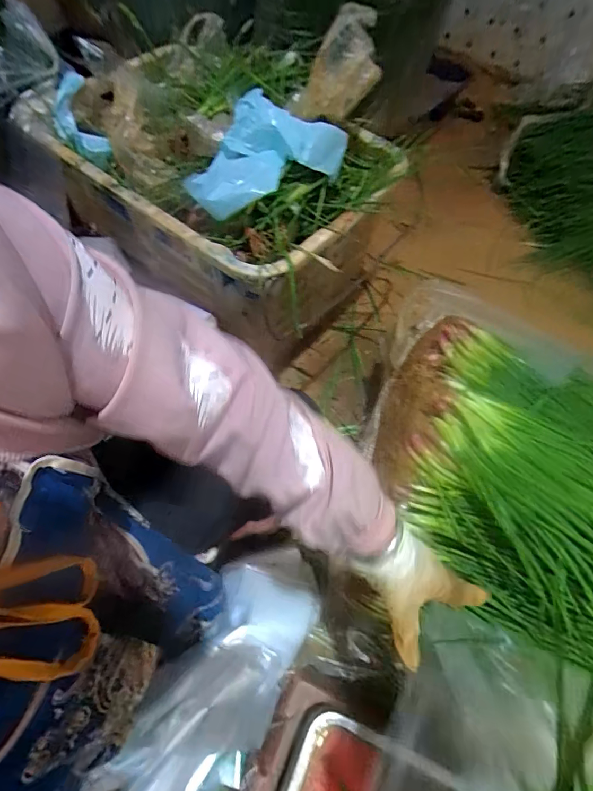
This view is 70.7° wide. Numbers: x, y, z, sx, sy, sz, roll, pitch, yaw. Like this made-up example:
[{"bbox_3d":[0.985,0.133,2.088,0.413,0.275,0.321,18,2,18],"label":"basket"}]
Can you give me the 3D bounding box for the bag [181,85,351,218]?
[{"bbox_3d":[-0.046,-0.381,0.678,0.173,0.095,0.220,28,62,11],"label":"bag"}]

